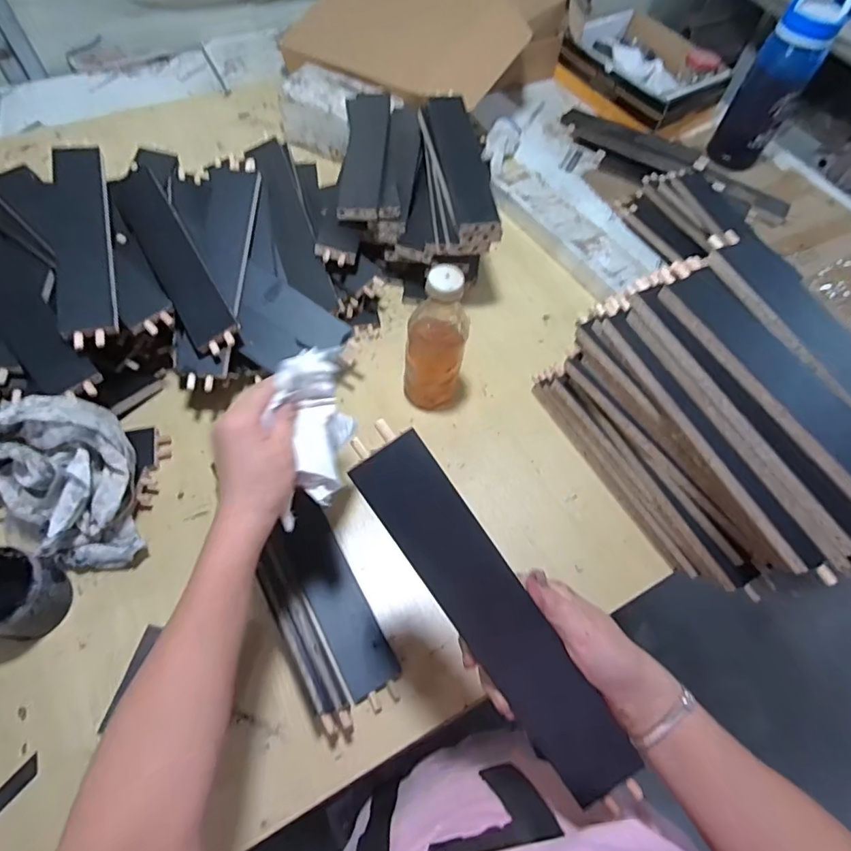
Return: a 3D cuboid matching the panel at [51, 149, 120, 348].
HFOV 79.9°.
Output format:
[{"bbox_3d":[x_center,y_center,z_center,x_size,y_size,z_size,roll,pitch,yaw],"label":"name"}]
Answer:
[{"bbox_3d":[-0.404,-0.218,0.601,0.060,0.016,0.287,-13,70,-10],"label":"panel"}]

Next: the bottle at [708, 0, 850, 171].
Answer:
[{"bbox_3d":[0.639,-0.634,0.924,0.097,0.261,0.099,22,63,10],"label":"bottle"}]

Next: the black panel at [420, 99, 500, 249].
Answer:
[{"bbox_3d":[0.047,-0.366,0.711,0.066,0.031,0.283,-8,62,-6],"label":"black panel"}]

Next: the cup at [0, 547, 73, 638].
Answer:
[{"bbox_3d":[-0.404,0.163,0.496,0.080,0.066,0.077,1,62,-2],"label":"cup"}]

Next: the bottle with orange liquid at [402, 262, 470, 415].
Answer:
[{"bbox_3d":[0.012,-0.092,0.611,0.069,0.205,0.059,12,62,4],"label":"bottle with orange liquid"}]

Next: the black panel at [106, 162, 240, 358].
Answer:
[{"bbox_3d":[-0.316,-0.215,0.634,0.059,0.019,0.304,-35,70,-2],"label":"black panel"}]

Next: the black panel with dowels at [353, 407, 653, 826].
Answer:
[{"bbox_3d":[0.048,0.131,0.348,0.055,0.010,0.291,-33,92,-1],"label":"black panel with dowels"}]

